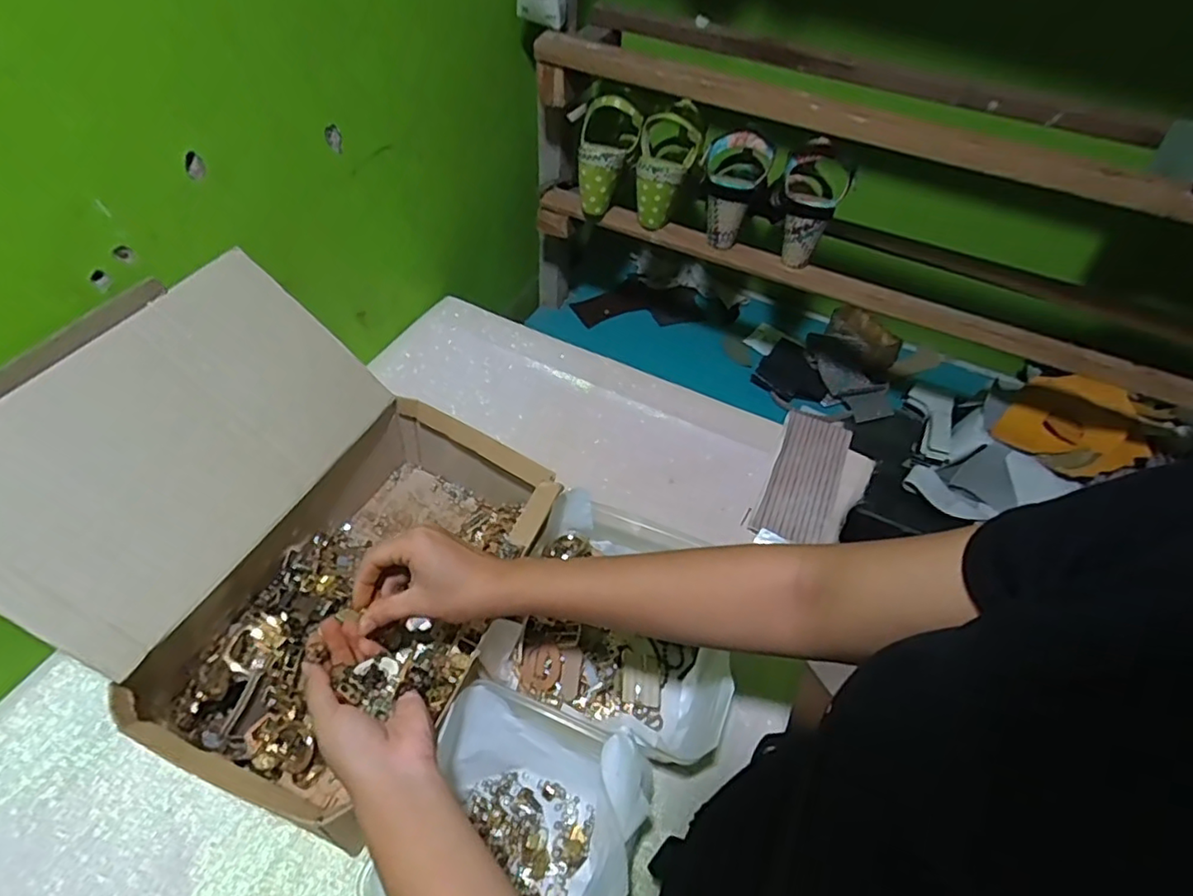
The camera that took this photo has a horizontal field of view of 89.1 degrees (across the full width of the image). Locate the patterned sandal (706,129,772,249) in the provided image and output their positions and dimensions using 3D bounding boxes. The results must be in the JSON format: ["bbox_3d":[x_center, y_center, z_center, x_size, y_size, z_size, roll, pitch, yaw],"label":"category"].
[{"bbox_3d":[0.171,-0.331,0.774,0.080,0.127,0.076,16,49,8],"label":"patterned sandal"}]

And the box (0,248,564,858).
[{"bbox_3d":[-0.258,0.058,0.505,0.316,0.230,0.326,23,52,13],"label":"box"}]

